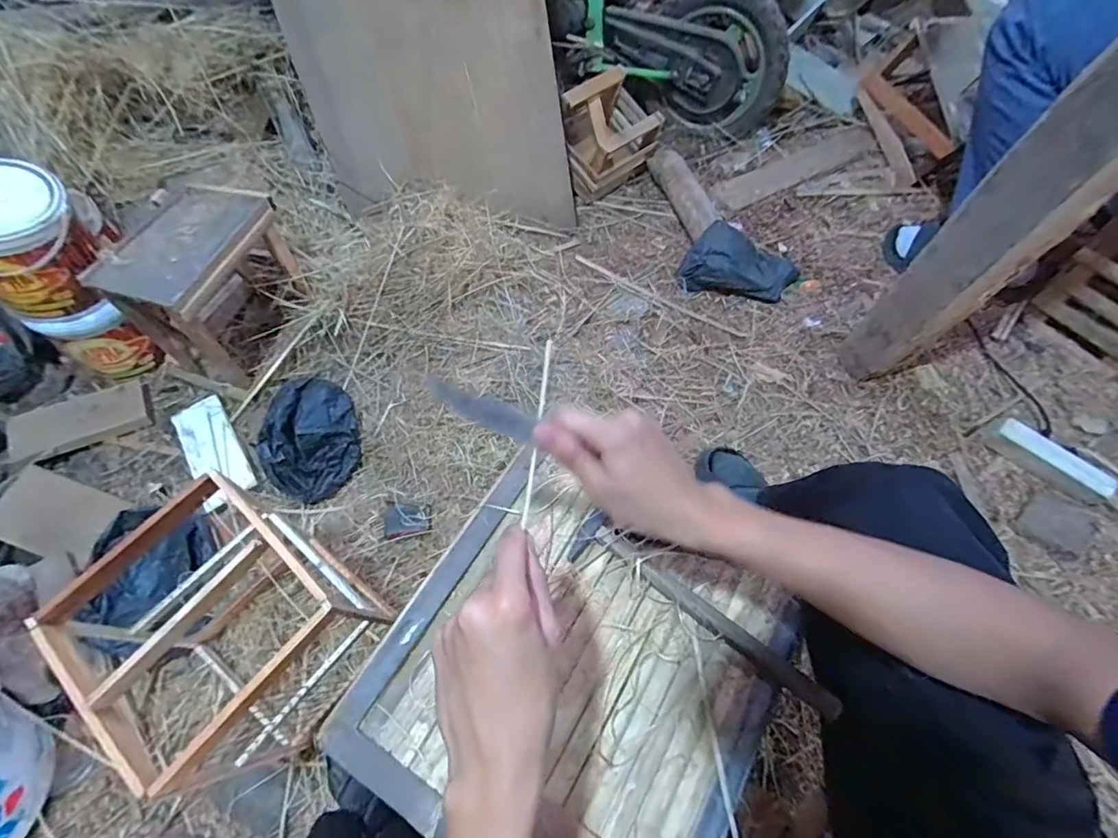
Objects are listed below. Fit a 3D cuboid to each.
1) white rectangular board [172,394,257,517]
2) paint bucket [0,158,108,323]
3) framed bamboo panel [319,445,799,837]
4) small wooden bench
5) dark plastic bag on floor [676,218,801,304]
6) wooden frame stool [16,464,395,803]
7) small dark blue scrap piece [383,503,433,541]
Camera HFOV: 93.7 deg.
[{"bbox_3d":[-0.641,0.057,0.963,0.094,0.016,0.217,-31,67,-14],"label":"white rectangular board"},{"bbox_3d":[-0.857,-0.279,0.857,0.170,0.207,0.192,33,68,15],"label":"paint bucket"},{"bbox_3d":[0.016,0.237,0.492,0.333,0.025,0.333,27,67,13],"label":"framed bamboo panel"},{"bbox_3d":[-0.634,-0.247,0.973,0.206,0.272,0.280,14,65,7],"label":"small wooden bench"},{"bbox_3d":[0.387,-0.330,1.111,0.239,0.096,0.122,19,65,9],"label":"dark plastic bag on floor"},{"bbox_3d":[-0.384,0.261,0.654,0.236,0.312,0.225,39,70,17],"label":"wooden frame stool"},{"bbox_3d":[-0.268,0.177,0.931,0.080,0.006,0.061,-10,64,-5],"label":"small dark blue scrap piece"}]

